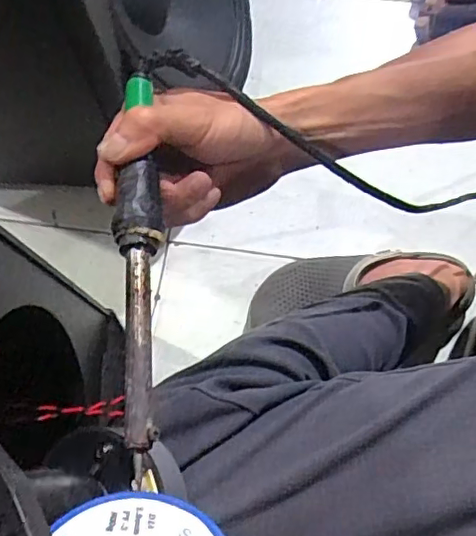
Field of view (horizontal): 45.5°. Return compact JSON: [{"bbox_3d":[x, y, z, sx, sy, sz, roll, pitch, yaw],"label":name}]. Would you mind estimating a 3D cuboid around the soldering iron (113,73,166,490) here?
[{"bbox_3d":[-0.048,-0.009,0.278,0.021,0.020,0.211,-5,67,1],"label":"soldering iron"}]

